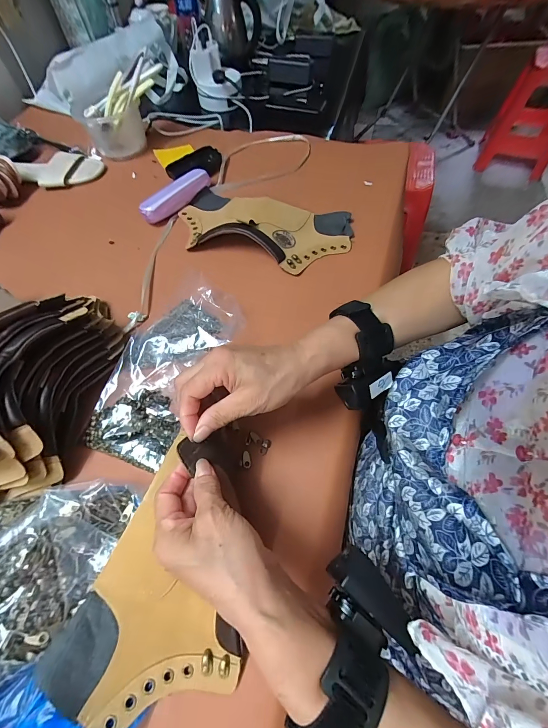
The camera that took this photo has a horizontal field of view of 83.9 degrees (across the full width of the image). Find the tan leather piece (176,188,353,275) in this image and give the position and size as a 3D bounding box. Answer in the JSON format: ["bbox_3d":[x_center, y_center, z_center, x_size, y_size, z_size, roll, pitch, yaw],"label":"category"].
[{"bbox_3d":[-0.023,-0.234,0.495,0.294,0.039,0.148,18,64,14],"label":"tan leather piece"}]

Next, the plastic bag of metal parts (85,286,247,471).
[{"bbox_3d":[-0.140,0.000,0.396,0.120,0.026,0.243,21,65,15],"label":"plastic bag of metal parts"}]

